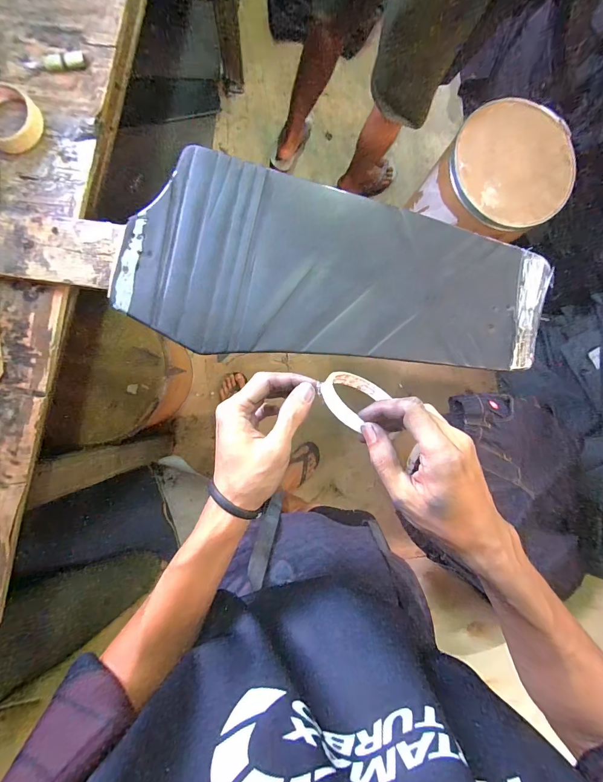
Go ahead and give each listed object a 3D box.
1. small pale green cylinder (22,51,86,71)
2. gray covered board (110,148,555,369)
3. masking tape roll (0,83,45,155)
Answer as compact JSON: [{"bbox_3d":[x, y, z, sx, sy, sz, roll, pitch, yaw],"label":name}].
[{"bbox_3d":[-0.354,-0.469,0.499,0.086,0.017,0.017,-5,90,-5],"label":"small pale green cylinder"},{"bbox_3d":[0.054,-0.155,0.485,0.580,0.020,0.237,9,88,-5],"label":"gray covered board"},{"bbox_3d":[-0.413,-0.382,0.488,0.082,0.019,0.080,0,89,-5],"label":"masking tape roll"}]

